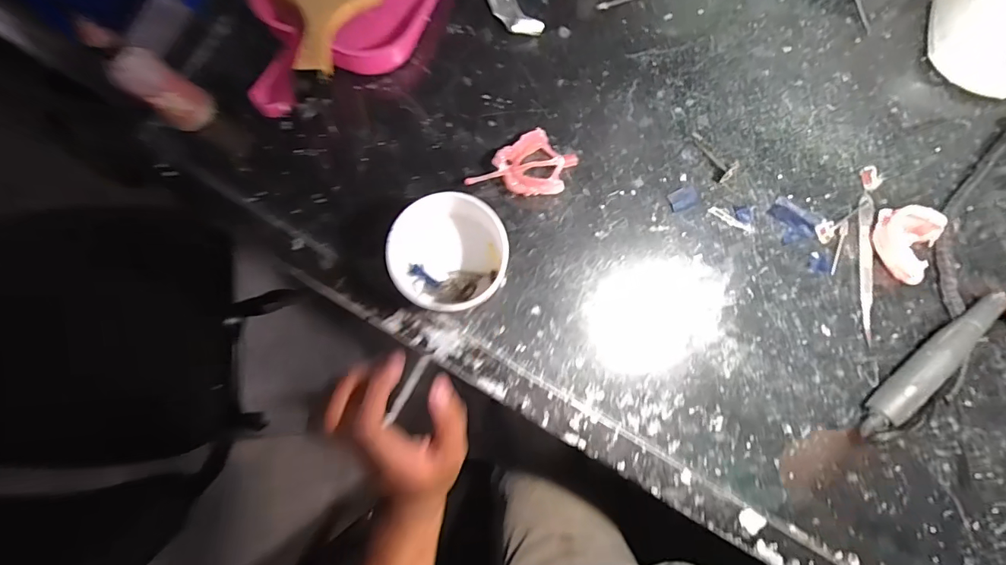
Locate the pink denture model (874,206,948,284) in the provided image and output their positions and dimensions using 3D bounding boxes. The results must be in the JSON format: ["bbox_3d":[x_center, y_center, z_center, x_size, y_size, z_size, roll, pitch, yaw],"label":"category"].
[{"bbox_3d":[0.361,-0.039,0.398,0.055,0.023,0.061,37,84,4],"label":"pink denture model"}]

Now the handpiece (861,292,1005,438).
[{"bbox_3d":[0.366,0.072,0.381,0.160,0.032,0.030,-37,85,-5],"label":"handpiece"}]

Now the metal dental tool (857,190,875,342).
[{"bbox_3d":[0.332,-0.014,0.404,0.013,0.007,0.136,4,83,0],"label":"metal dental tool"}]

